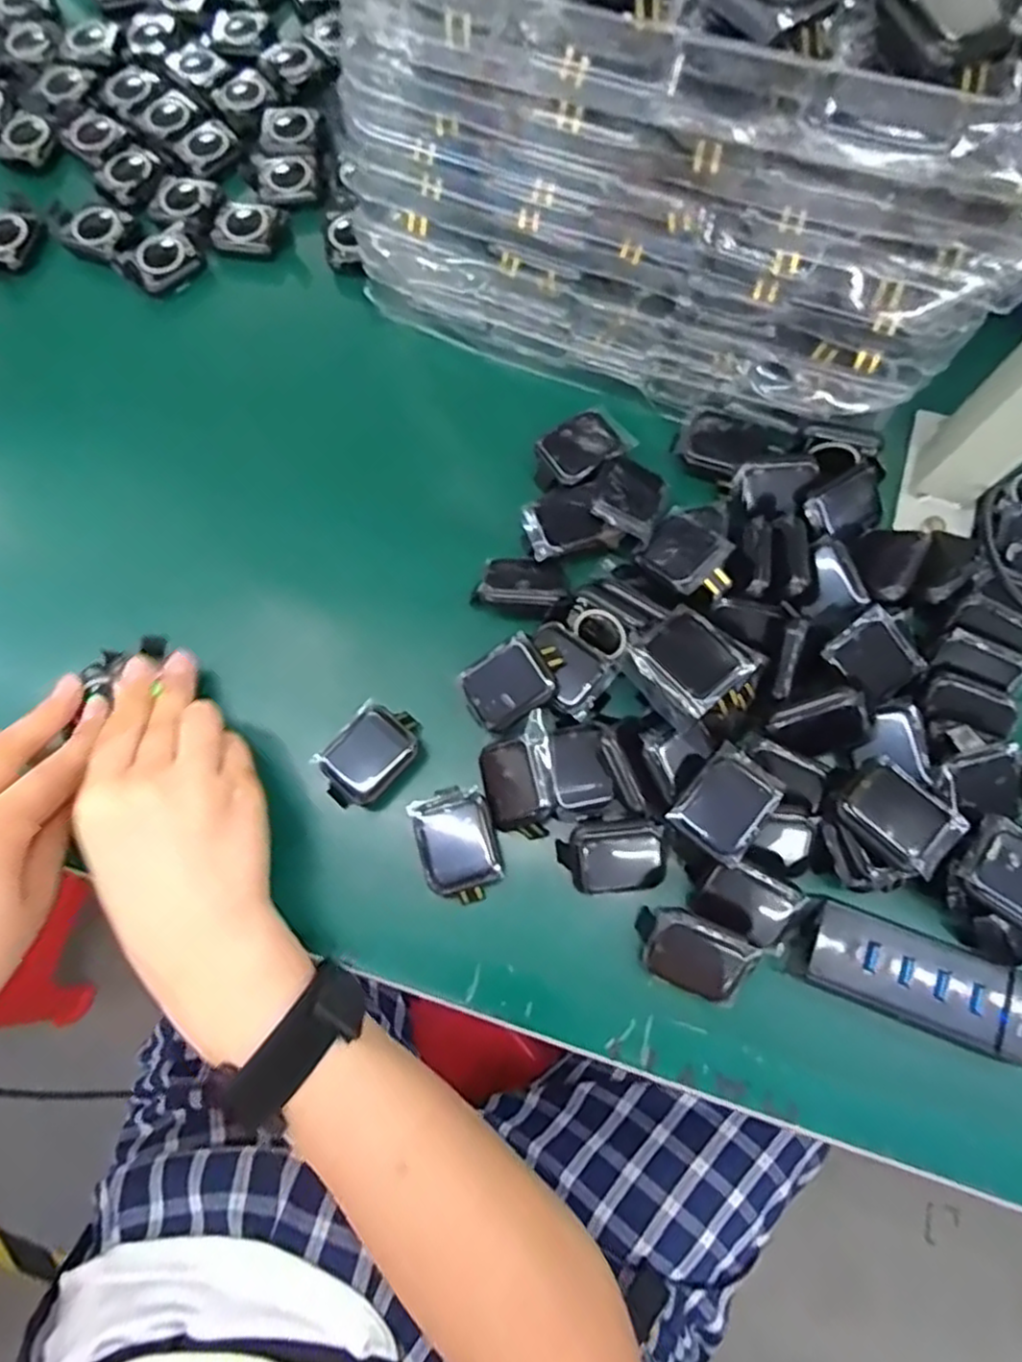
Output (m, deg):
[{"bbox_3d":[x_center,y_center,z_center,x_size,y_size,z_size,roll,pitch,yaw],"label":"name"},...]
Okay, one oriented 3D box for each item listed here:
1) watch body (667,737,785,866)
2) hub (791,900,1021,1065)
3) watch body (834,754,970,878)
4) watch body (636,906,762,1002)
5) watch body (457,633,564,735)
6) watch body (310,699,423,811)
[{"bbox_3d":[0.098,0.054,0.314,0.034,0.011,0.047,40,80,11],"label":"watch body"},{"bbox_3d":[0.184,0.133,0.306,0.109,0.019,0.035,19,76,6],"label":"hub"},{"bbox_3d":[0.168,0.056,0.303,0.040,0.012,0.046,-43,78,-9],"label":"watch body"},{"bbox_3d":[0.082,0.122,0.314,0.051,0.019,0.034,23,106,2],"label":"watch body"},{"bbox_3d":[0.002,-0.001,0.340,0.049,0.015,0.036,-33,82,-1],"label":"watch body"},{"bbox_3d":[-0.070,0.037,0.346,0.036,0.012,0.053,40,80,11],"label":"watch body"}]

